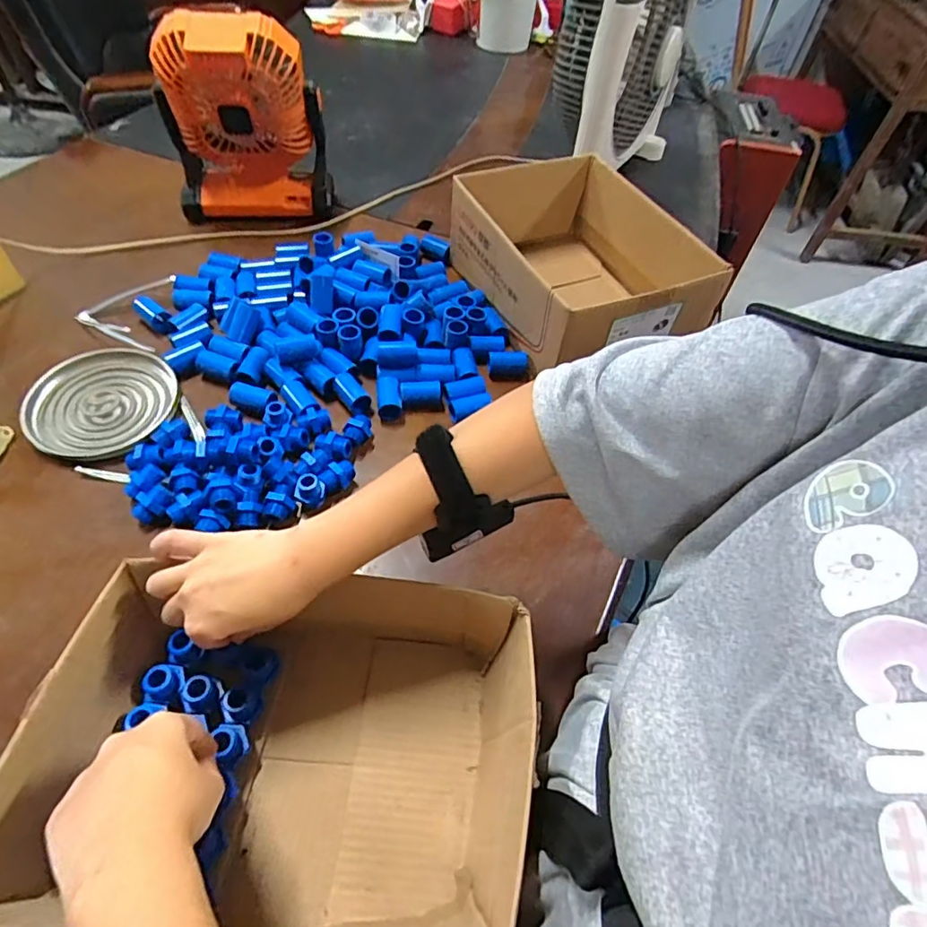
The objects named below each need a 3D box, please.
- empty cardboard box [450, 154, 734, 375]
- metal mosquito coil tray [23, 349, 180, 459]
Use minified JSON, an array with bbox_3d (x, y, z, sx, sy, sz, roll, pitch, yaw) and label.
[{"bbox_3d":[0.150,-0.258,0.708,0.240,0.128,0.313,-18,56,-18],"label":"empty cardboard box"},{"bbox_3d":[-0.388,-0.068,0.589,0.136,0.018,0.144,4,52,-2],"label":"metal mosquito coil tray"}]

